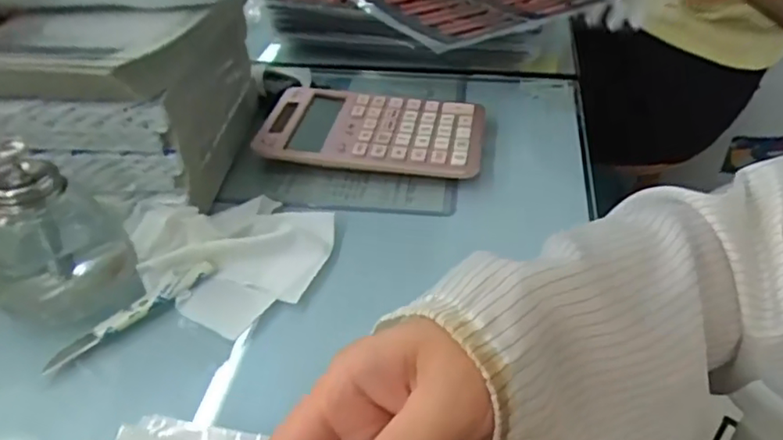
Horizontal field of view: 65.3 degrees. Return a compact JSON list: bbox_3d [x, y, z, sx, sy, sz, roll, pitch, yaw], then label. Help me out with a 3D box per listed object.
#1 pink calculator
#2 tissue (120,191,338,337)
[{"bbox_3d":[-0.017,-0.079,0.504,0.180,0.019,0.104,5,38,9],"label":"pink calculator"},{"bbox_3d":[-0.097,0.018,0.398,0.127,0.040,0.095,-17,40,-19],"label":"tissue"}]

